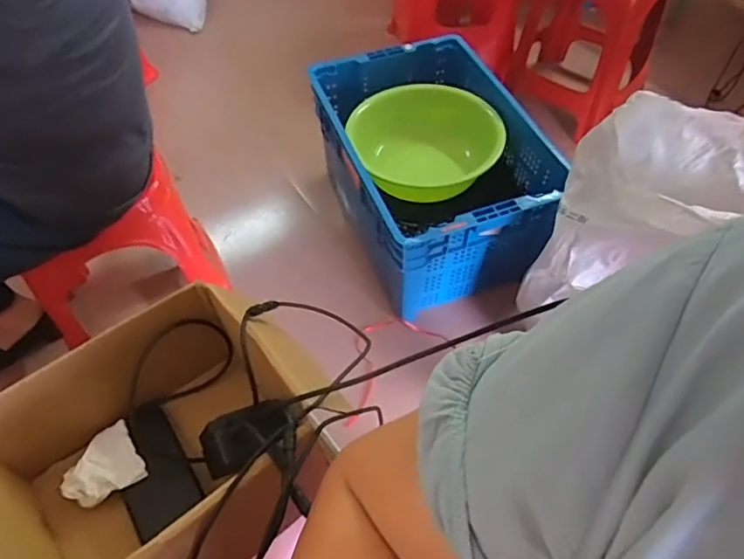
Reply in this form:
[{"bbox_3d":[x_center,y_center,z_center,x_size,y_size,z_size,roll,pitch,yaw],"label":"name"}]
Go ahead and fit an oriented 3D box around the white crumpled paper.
[{"bbox_3d":[-0.295,0.201,0.604,0.078,0.020,0.075,-30,59,-20],"label":"white crumpled paper"}]

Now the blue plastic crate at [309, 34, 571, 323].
[{"bbox_3d":[0.126,-0.241,1.311,0.395,0.332,0.573,-16,55,-12],"label":"blue plastic crate"}]

